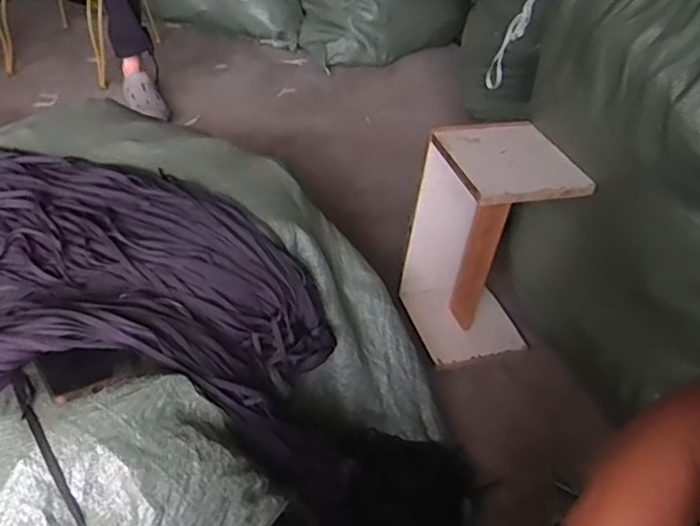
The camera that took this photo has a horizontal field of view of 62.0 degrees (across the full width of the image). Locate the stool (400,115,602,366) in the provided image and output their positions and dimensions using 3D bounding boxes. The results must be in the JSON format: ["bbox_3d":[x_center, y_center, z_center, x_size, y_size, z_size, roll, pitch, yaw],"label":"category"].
[{"bbox_3d":[0.258,-0.021,1.130,0.220,0.426,0.223,-8,43,-17],"label":"stool"}]

